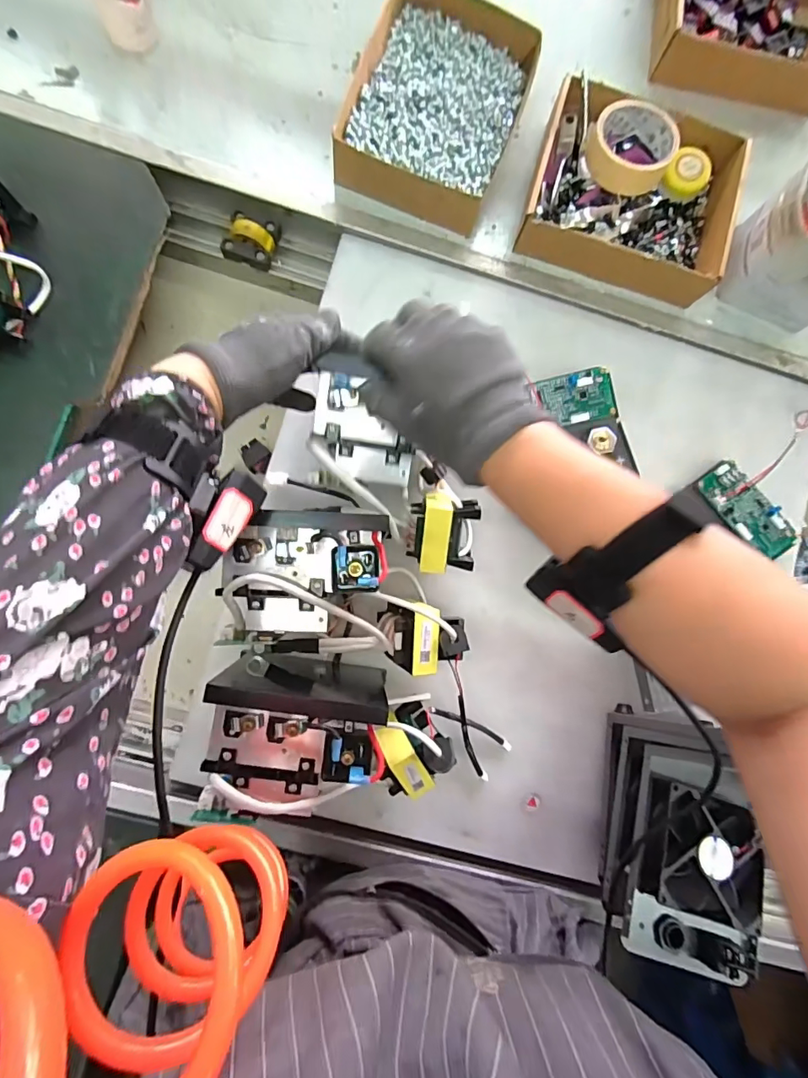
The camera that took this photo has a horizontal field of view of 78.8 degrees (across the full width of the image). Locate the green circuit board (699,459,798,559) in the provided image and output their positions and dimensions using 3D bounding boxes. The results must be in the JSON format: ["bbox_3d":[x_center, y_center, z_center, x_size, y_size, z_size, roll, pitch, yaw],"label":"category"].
[{"bbox_3d":[0.366,-0.030,0.521,0.050,0.014,0.108,-36,81,-5],"label":"green circuit board"}]

